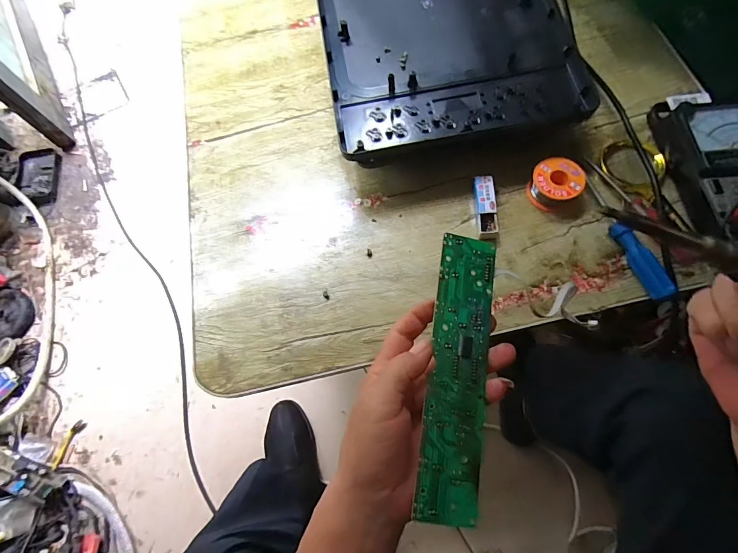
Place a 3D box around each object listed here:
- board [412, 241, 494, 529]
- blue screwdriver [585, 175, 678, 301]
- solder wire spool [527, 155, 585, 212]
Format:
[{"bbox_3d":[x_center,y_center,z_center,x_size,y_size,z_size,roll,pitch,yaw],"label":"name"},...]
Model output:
[{"bbox_3d":[0.068,0.068,0.285,0.045,0.004,0.205,11,75,-10],"label":"board"},{"bbox_3d":[0.274,-0.045,0.407,0.020,0.028,0.150,-19,71,-3],"label":"blue screwdriver"},{"bbox_3d":[0.210,-0.104,0.432,0.052,0.033,0.050,-1,71,3],"label":"solder wire spool"}]

